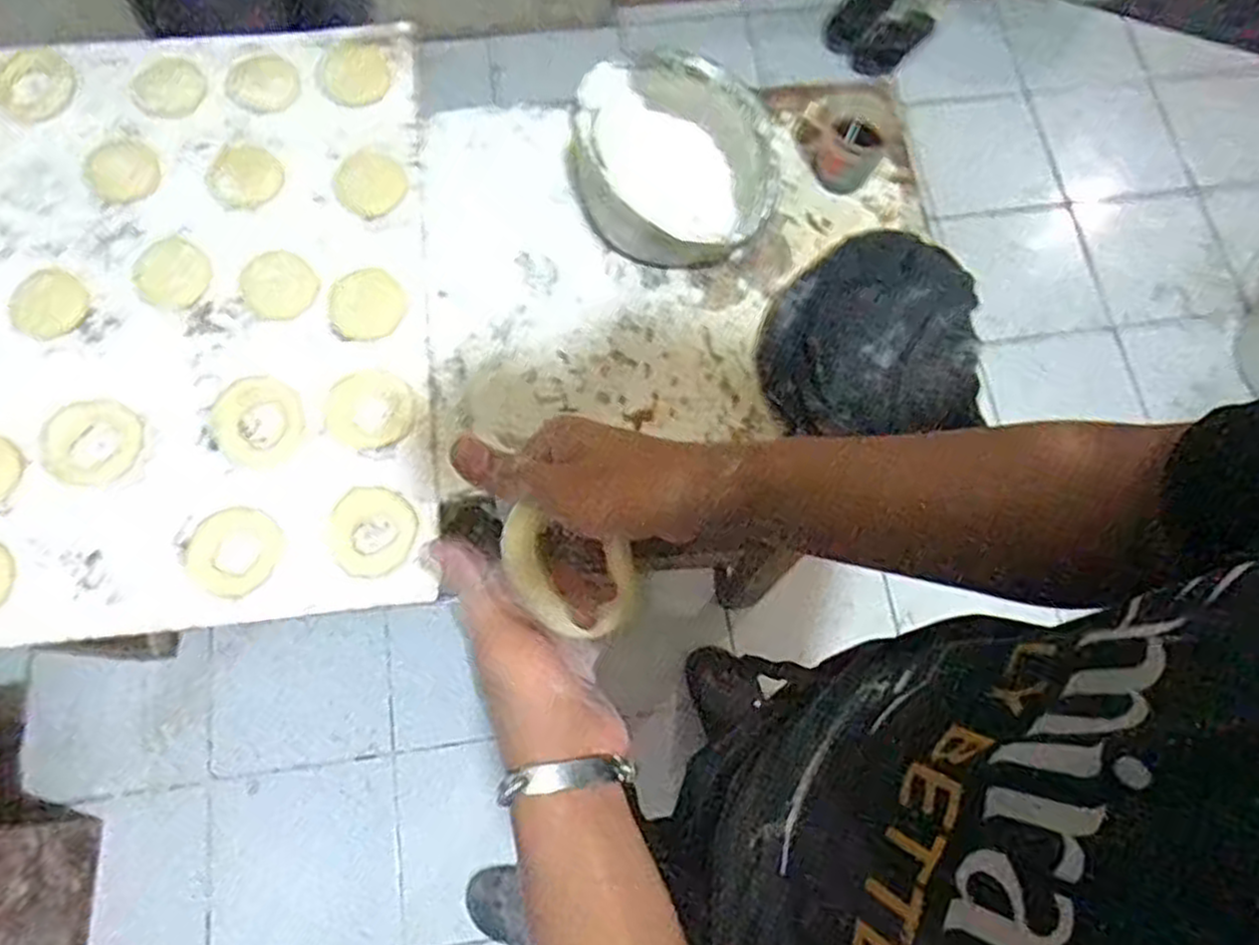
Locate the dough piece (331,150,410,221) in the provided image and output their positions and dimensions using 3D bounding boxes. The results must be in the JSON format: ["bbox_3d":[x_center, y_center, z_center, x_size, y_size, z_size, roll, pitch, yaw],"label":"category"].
[{"bbox_3d":[-0.237,-0.263,0.713,0.061,0.006,0.068,-35,76,-12],"label":"dough piece"}]

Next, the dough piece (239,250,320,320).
[{"bbox_3d":[-0.306,-0.164,0.680,0.059,0.004,0.070,-40,77,-13],"label":"dough piece"}]

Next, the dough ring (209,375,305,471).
[{"bbox_3d":[-0.307,-0.043,0.643,0.077,0.005,0.072,0,72,-1],"label":"dough ring"}]

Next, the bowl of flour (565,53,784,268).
[{"bbox_3d":[0.030,-0.263,0.682,0.196,0.091,0.174,16,72,4],"label":"bowl of flour"}]

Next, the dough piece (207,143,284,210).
[{"bbox_3d":[-0.348,-0.268,0.706,0.066,0.004,0.061,41,75,11],"label":"dough piece"}]

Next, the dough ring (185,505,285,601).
[{"bbox_3d":[-0.310,0.060,0.611,0.067,0.009,0.069,0,72,-1],"label":"dough ring"}]

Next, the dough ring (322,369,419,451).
[{"bbox_3d":[-0.215,-0.052,0.652,0.072,0.004,0.068,0,72,-1],"label":"dough ring"}]

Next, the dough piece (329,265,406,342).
[{"bbox_3d":[-0.227,-0.147,0.676,0.062,0.004,0.067,0,72,-1],"label":"dough piece"}]

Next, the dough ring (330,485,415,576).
[{"bbox_3d":[-0.202,0.045,0.619,0.066,0.008,0.073,-18,73,-7],"label":"dough ring"}]

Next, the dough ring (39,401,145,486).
[{"bbox_3d":[-0.437,-0.026,0.634,0.081,0.005,0.071,17,72,4],"label":"dough ring"}]

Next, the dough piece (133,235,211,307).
[{"bbox_3d":[-0.397,-0.174,0.679,0.063,0.005,0.058,0,72,-1],"label":"dough piece"}]

